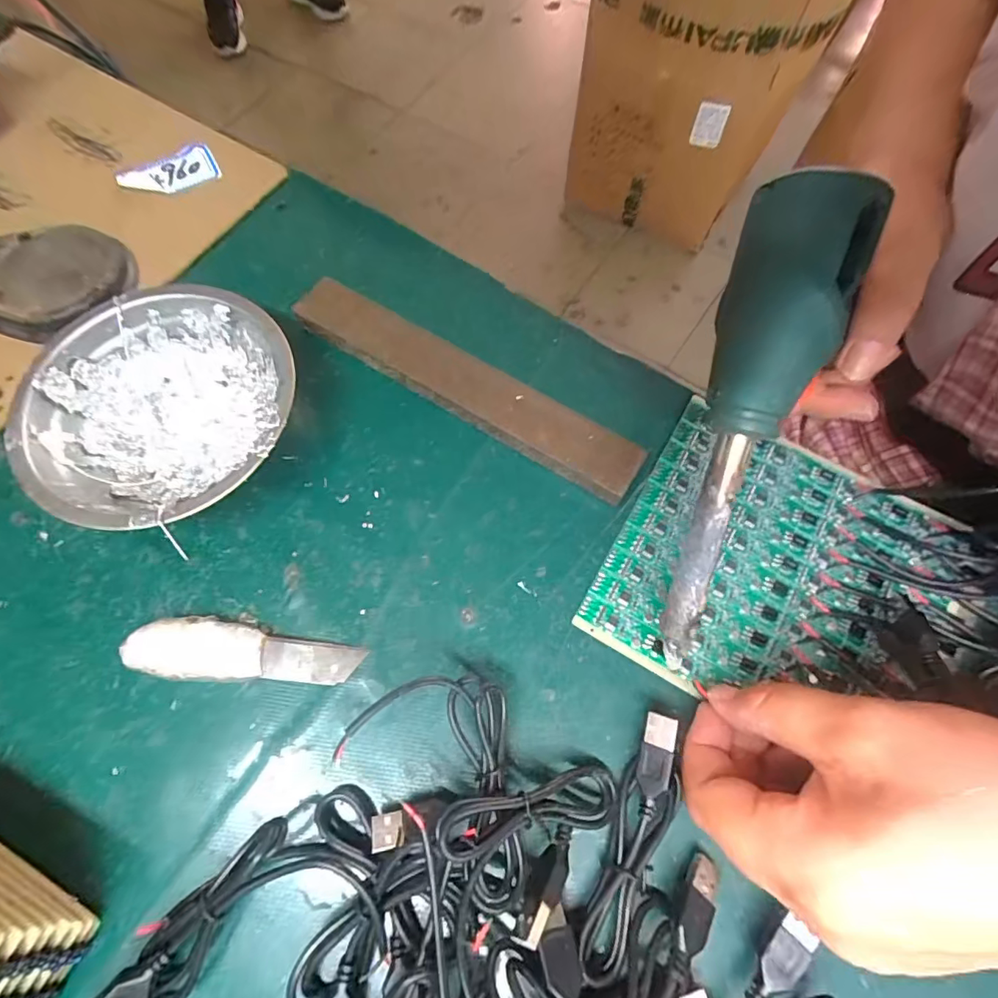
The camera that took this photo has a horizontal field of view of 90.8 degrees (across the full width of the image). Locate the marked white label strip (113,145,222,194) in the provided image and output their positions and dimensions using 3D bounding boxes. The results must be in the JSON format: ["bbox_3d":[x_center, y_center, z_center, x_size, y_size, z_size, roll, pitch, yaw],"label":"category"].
[{"bbox_3d":[-0.218,-0.215,0.323,0.063,0.008,0.030,-18,71,-8],"label":"marked white label strip"}]

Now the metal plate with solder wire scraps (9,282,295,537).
[{"bbox_3d":[-0.161,-0.041,0.247,0.117,0.040,0.123,1,69,-1],"label":"metal plate with solder wire scraps"}]

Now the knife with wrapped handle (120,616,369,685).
[{"bbox_3d":[-0.114,0.070,0.223,0.100,0.011,0.026,5,69,0],"label":"knife with wrapped handle"}]

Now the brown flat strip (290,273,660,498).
[{"bbox_3d":[-0.020,-0.062,0.263,0.201,0.007,0.033,30,78,8],"label":"brown flat strip"}]

